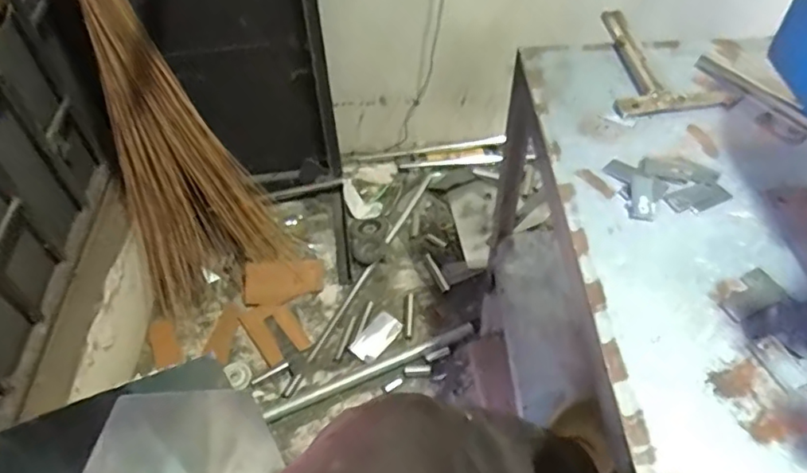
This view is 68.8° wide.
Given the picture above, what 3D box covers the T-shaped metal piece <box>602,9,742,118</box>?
[{"bbox_3d":[0.341,-0.231,0.774,0.147,0.027,0.223,0,47,5],"label":"T-shaped metal piece"}]

